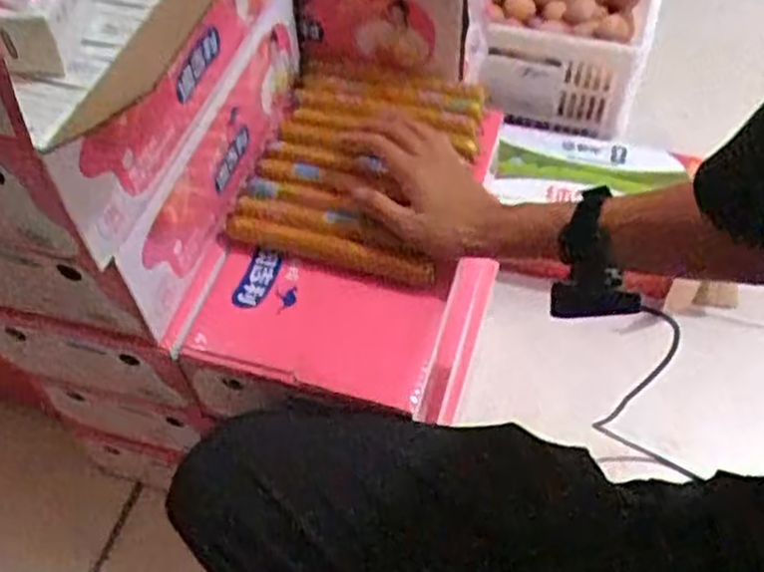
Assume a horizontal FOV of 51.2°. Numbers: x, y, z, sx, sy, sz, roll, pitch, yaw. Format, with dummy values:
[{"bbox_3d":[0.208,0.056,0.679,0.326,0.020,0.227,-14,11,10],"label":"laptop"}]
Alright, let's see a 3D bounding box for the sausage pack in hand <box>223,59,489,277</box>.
[{"bbox_3d":[-0.017,-0.129,0.754,0.191,0.046,0.256,14,55,12],"label":"sausage pack in hand"}]

